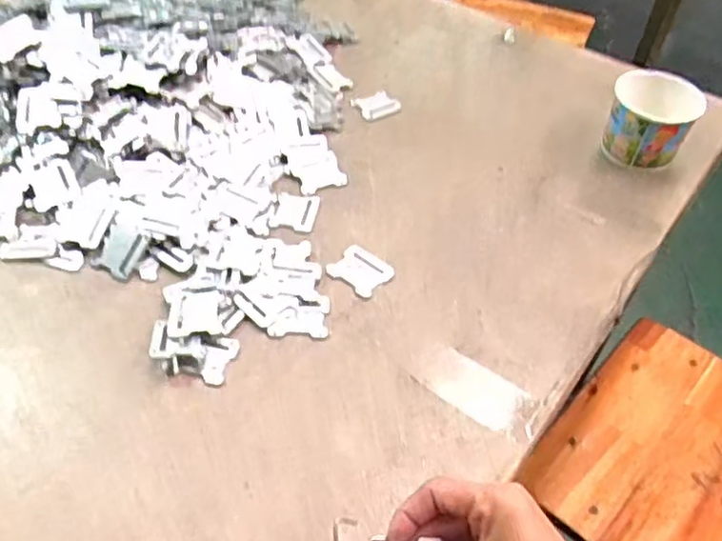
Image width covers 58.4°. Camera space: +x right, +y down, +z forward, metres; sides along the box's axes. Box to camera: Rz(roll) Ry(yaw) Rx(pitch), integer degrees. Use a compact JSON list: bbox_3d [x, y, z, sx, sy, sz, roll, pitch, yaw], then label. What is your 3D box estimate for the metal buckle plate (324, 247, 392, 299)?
[{"bbox_3d":[0.000,-0.001,0.605,0.052,0.005,0.047,34,55,25],"label":"metal buckle plate"}]

